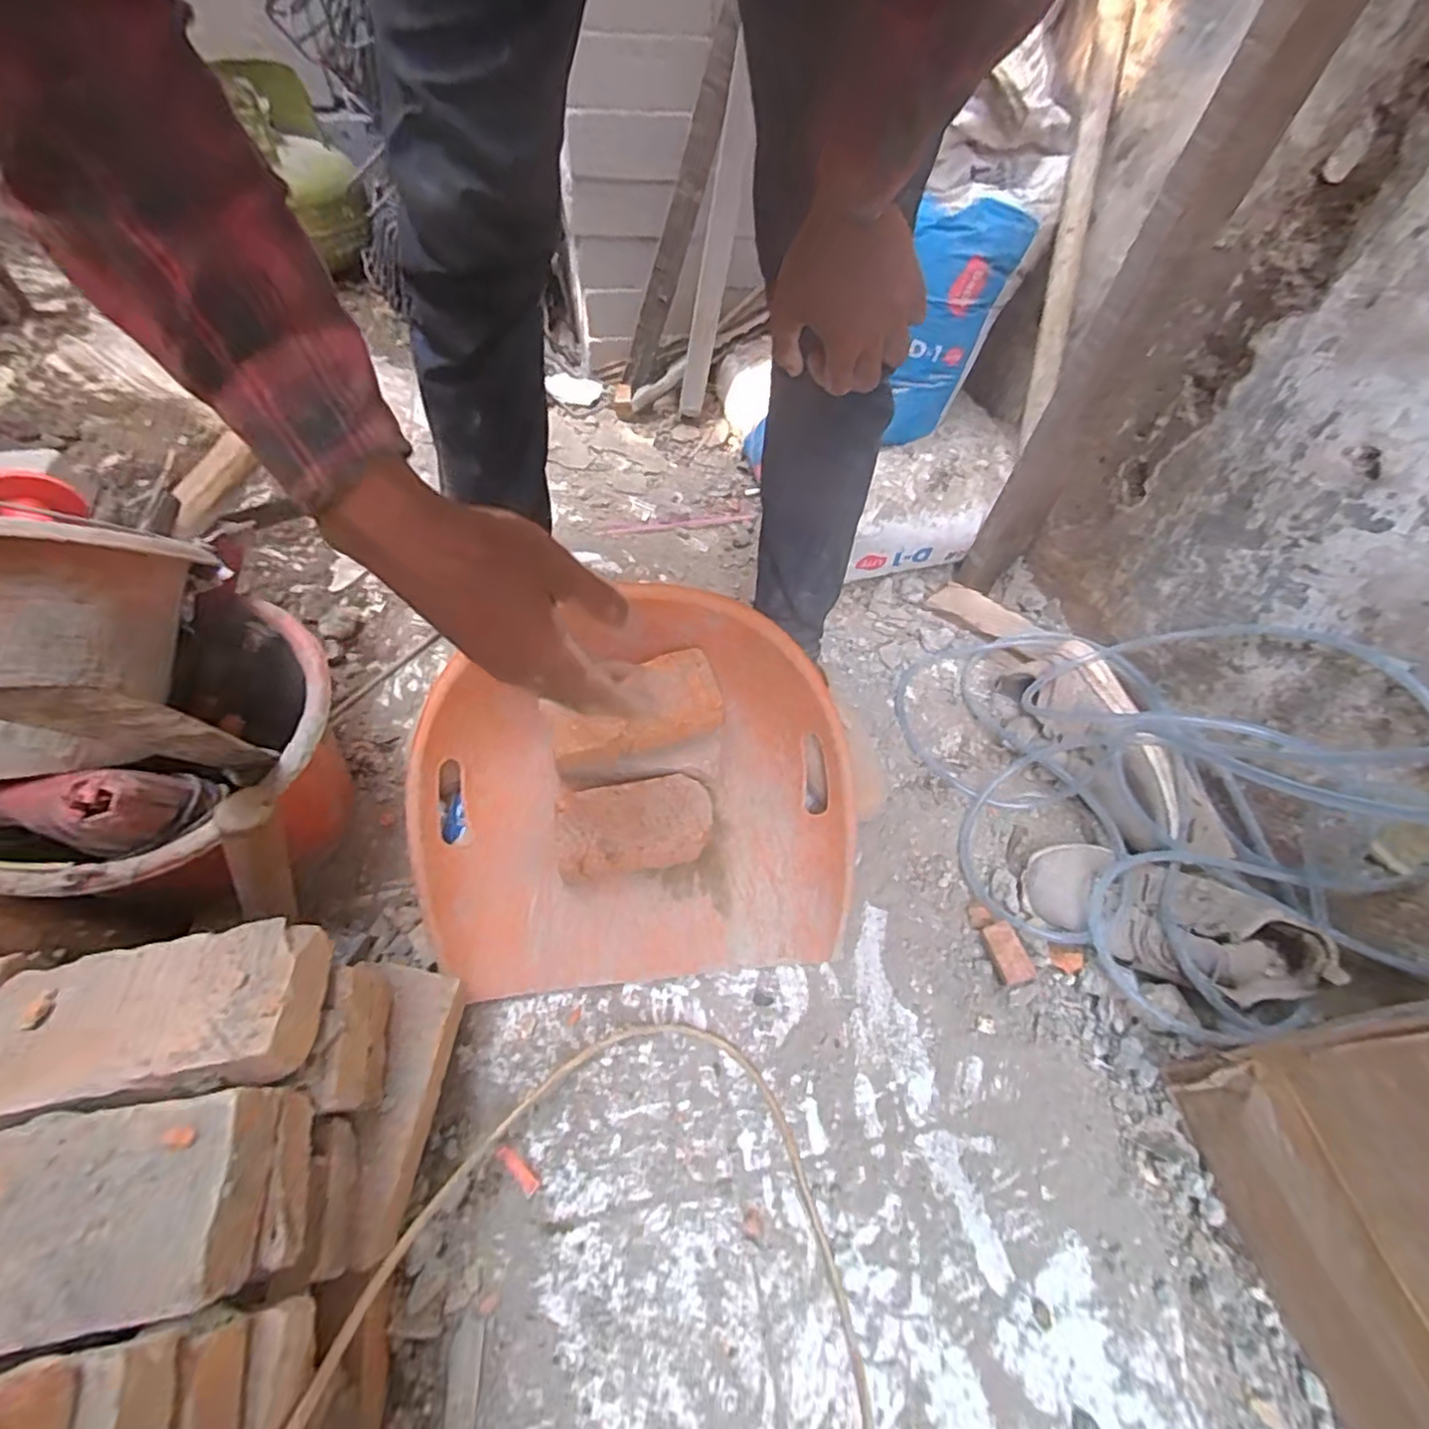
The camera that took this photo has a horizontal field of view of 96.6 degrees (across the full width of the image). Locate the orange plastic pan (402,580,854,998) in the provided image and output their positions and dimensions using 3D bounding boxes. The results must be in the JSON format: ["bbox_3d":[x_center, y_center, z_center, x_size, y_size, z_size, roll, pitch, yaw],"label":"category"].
[{"bbox_3d":[-0.081,0.062,0.660,0.425,0.161,0.366,-3,57,-8],"label":"orange plastic pan"}]

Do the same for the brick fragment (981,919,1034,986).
[{"bbox_3d":[0.288,0.236,0.631,0.031,0.027,0.058,-14,59,-14],"label":"brick fragment"}]

